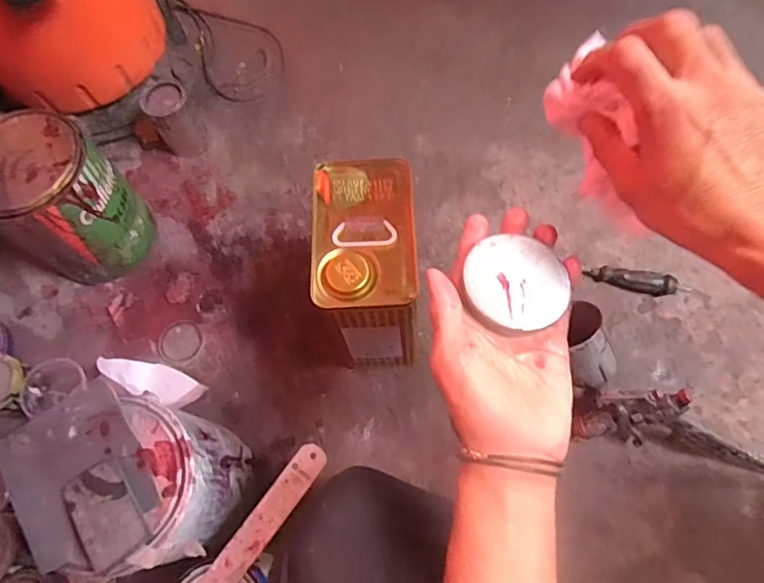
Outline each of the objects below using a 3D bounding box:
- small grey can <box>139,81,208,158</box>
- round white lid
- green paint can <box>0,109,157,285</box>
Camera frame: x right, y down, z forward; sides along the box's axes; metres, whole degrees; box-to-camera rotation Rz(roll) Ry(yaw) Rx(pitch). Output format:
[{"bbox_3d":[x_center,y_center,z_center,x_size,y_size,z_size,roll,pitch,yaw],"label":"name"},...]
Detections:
[{"bbox_3d":[-0.330,-0.274,0.857,0.075,0.099,0.078,-1,66,2],"label":"small grey can"},{"bbox_3d":[0.095,-0.008,0.373,0.068,0.010,0.070,-14,67,-4],"label":"round white lid"},{"bbox_3d":[-0.442,-0.122,0.737,0.158,0.198,0.148,-1,66,2],"label":"green paint can"}]

